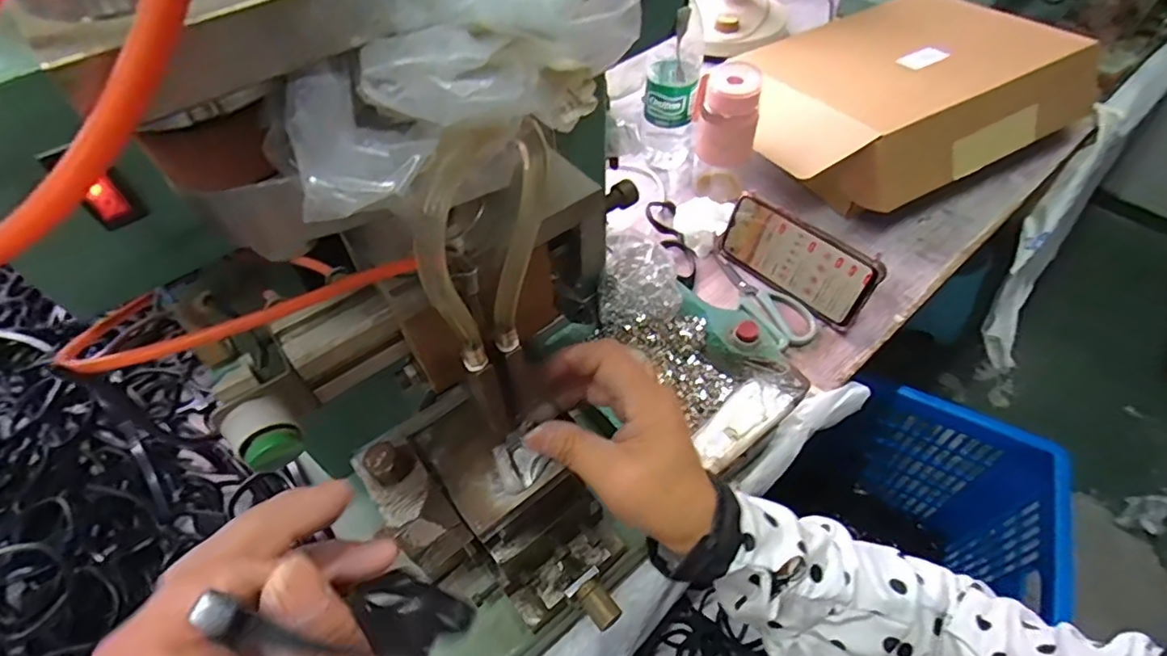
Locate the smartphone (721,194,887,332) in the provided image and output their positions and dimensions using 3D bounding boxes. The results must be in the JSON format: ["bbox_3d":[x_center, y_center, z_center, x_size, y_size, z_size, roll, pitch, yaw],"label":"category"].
[{"bbox_3d":[0.219,-0.074,0.584,0.009,0.079,0.164,-27,56,-37],"label":"smartphone"}]

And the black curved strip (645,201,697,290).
[{"bbox_3d":[0.104,-0.104,0.655,0.041,0.023,0.152,-10,53,-4],"label":"black curved strip"}]

